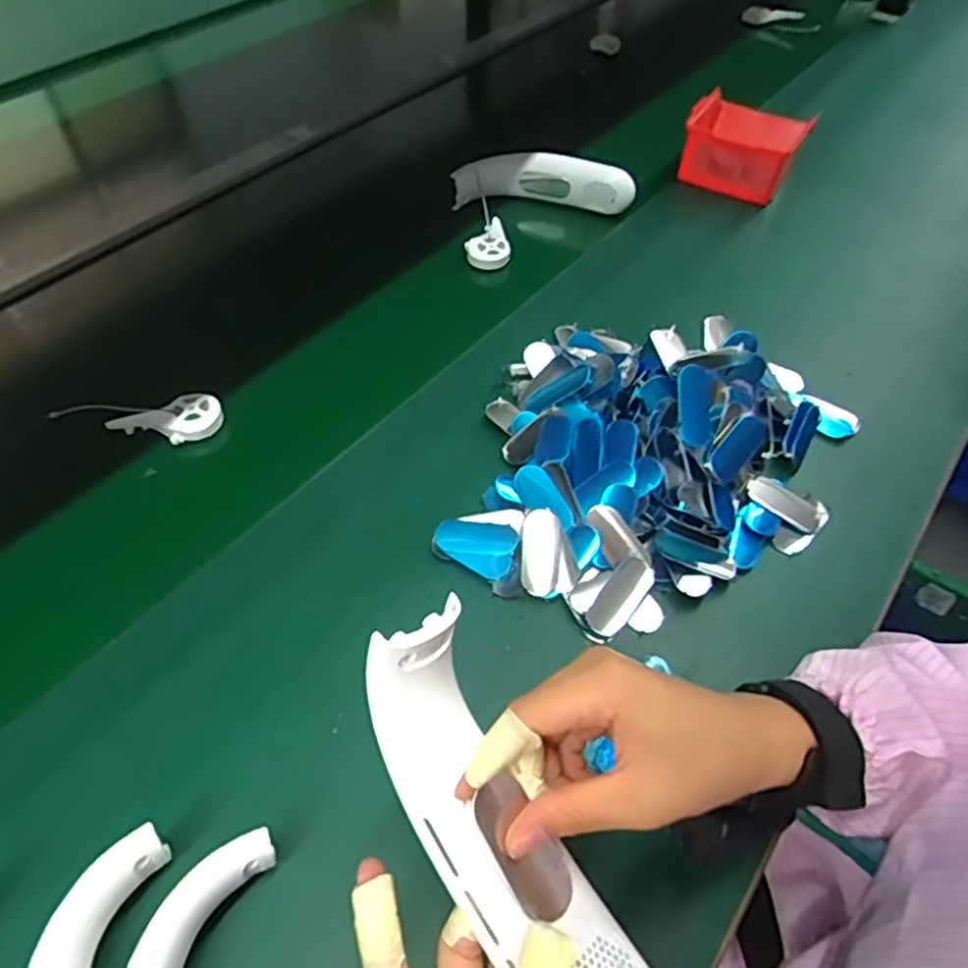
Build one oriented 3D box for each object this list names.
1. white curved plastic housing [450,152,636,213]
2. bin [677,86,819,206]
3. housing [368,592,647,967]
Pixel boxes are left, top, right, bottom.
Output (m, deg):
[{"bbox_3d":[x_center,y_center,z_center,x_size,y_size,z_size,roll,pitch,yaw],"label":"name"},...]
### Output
[{"bbox_3d":[0.067,-0.337,0.768,0.194,0.043,0.041,8,54,5],"label":"white curved plastic housing"},{"bbox_3d":[0.302,-0.395,0.805,0.124,0.062,0.121,25,57,17],"label":"bin"},{"bbox_3d":[0.010,0.145,0.278,0.053,0.036,0.188,-31,83,-22],"label":"housing"}]

